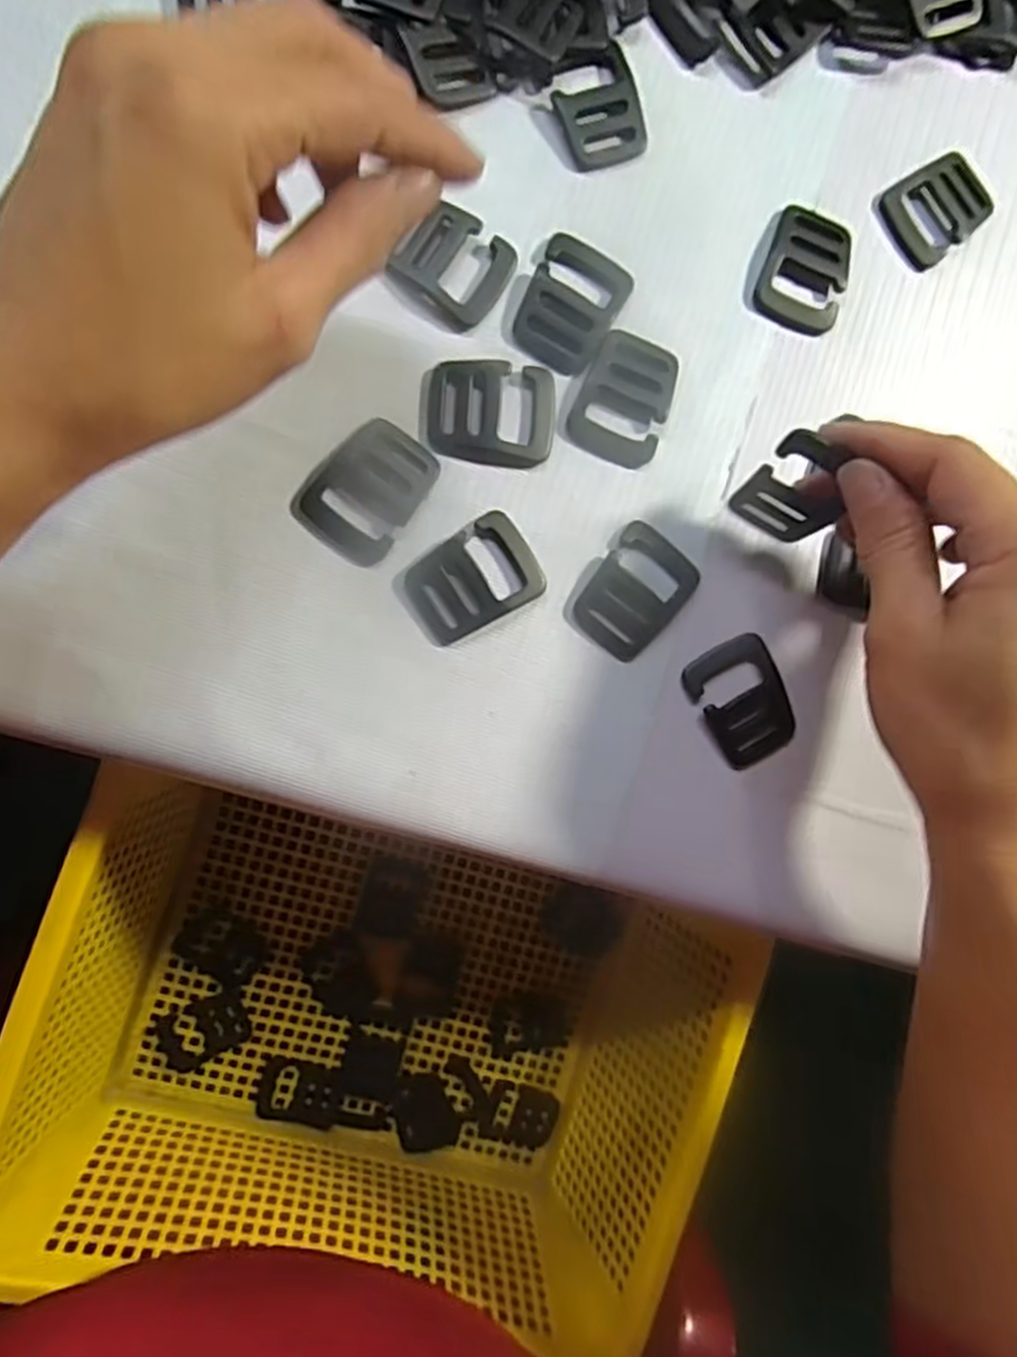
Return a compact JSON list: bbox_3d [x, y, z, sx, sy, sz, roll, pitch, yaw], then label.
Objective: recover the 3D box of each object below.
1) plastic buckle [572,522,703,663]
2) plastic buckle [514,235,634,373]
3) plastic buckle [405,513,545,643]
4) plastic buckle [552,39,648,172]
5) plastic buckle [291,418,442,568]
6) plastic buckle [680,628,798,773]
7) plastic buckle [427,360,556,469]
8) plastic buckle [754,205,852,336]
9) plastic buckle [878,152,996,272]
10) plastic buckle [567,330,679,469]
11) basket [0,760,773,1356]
[{"bbox_3d":[0.045,-0.030,0.266,0.032,0.005,0.044,39,84,-8],"label":"plastic buckle"},{"bbox_3d":[0.023,-0.129,0.260,0.032,0.005,0.046,25,86,-9],"label":"plastic buckle"},{"bbox_3d":[-0.012,-0.033,0.256,0.043,0.004,0.031,-34,96,-8],"label":"plastic buckle"},{"bbox_3d":[0.032,-0.198,0.263,0.031,0.005,0.035,-24,94,-9],"label":"plastic buckle"},{"bbox_3d":[-0.047,-0.063,0.251,0.034,0.004,0.045,36,84,-8],"label":"plastic buckle"},{"bbox_3d":[0.086,0.009,0.273,0.033,0.004,0.041,-30,95,-8],"label":"plastic buckle"},{"bbox_3d":[-0.005,-0.091,0.255,0.043,0.005,0.034,5,89,-10],"label":"plastic buckle"},{"bbox_3d":[0.110,-0.151,0.276,0.032,0.005,0.043,17,87,-10],"label":"plastic buckle"},{"bbox_3d":[0.163,-0.180,0.286,0.044,0.004,0.032,-41,97,-7],"label":"plastic buckle"},{"bbox_3d":[0.041,-0.098,0.265,0.032,0.005,0.042,20,87,-9],"label":"plastic buckle"},{"bbox_3d":[-0.061,0.179,0.371,0.302,0.105,0.243,18,87,-9],"label":"basket"}]

